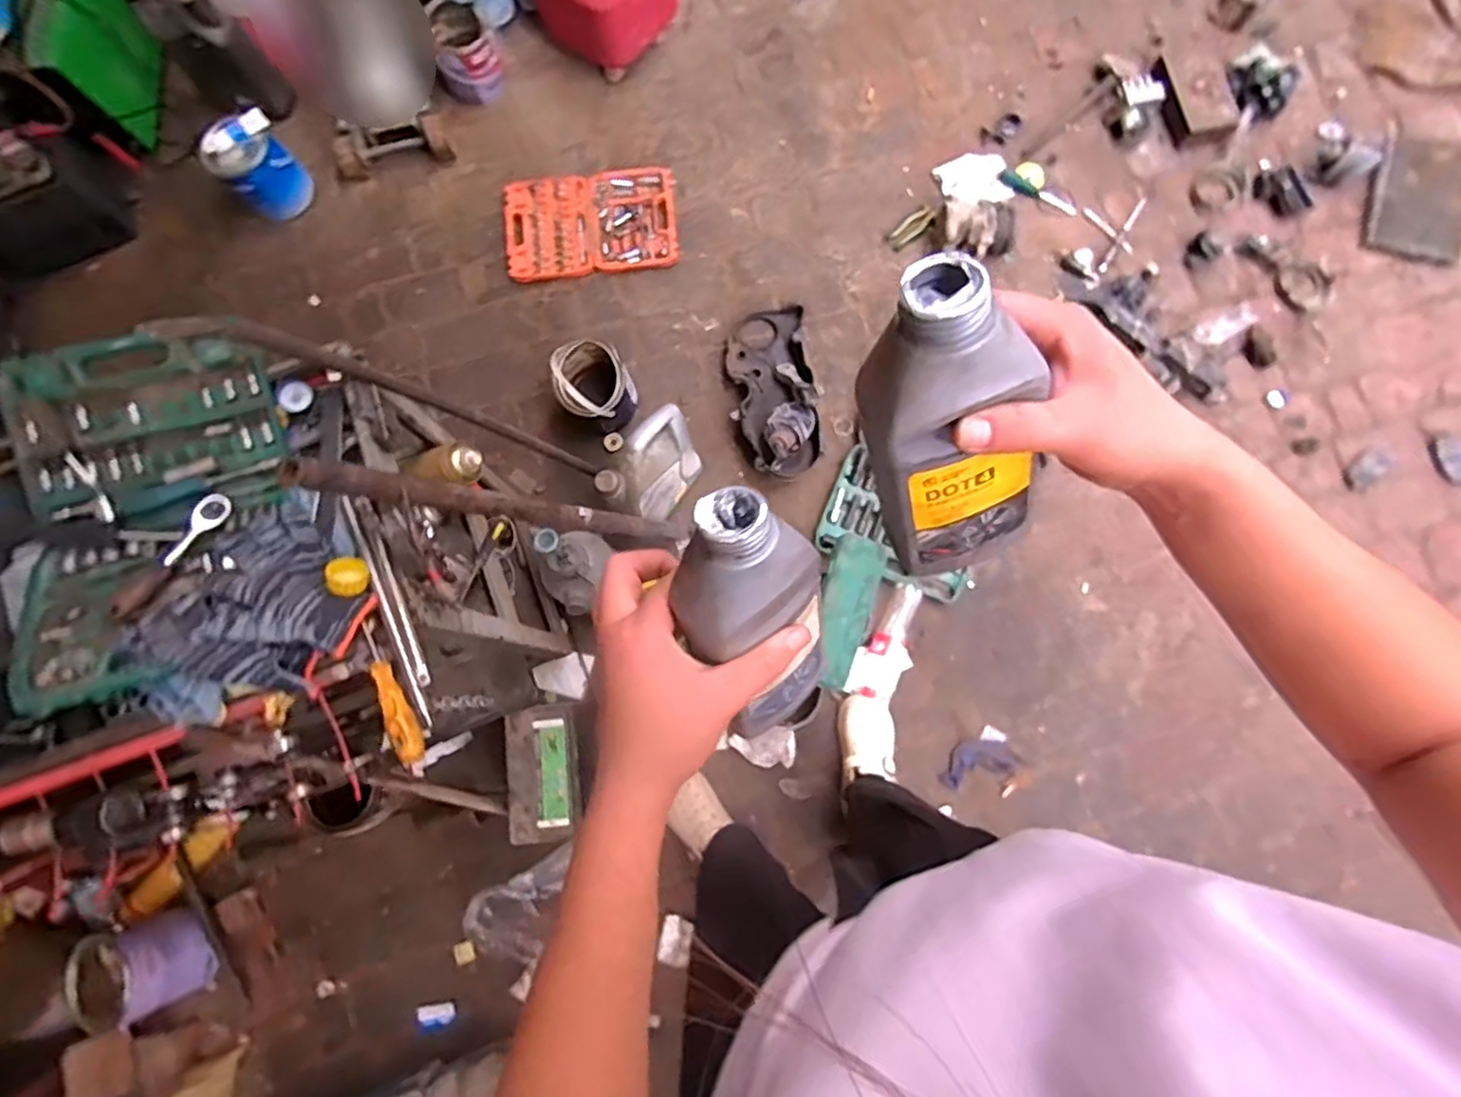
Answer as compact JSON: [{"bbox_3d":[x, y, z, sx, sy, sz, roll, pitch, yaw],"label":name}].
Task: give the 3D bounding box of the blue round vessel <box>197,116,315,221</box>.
[{"bbox_3d":[-1.007,-0.812,1.478,0.151,0.153,0.148,37,82,8],"label":"blue round vessel"}]

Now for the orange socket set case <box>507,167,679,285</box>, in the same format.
[{"bbox_3d":[-0.309,-0.719,1.538,0.381,0.037,0.227,-7,79,0],"label":"orange socket set case"}]

